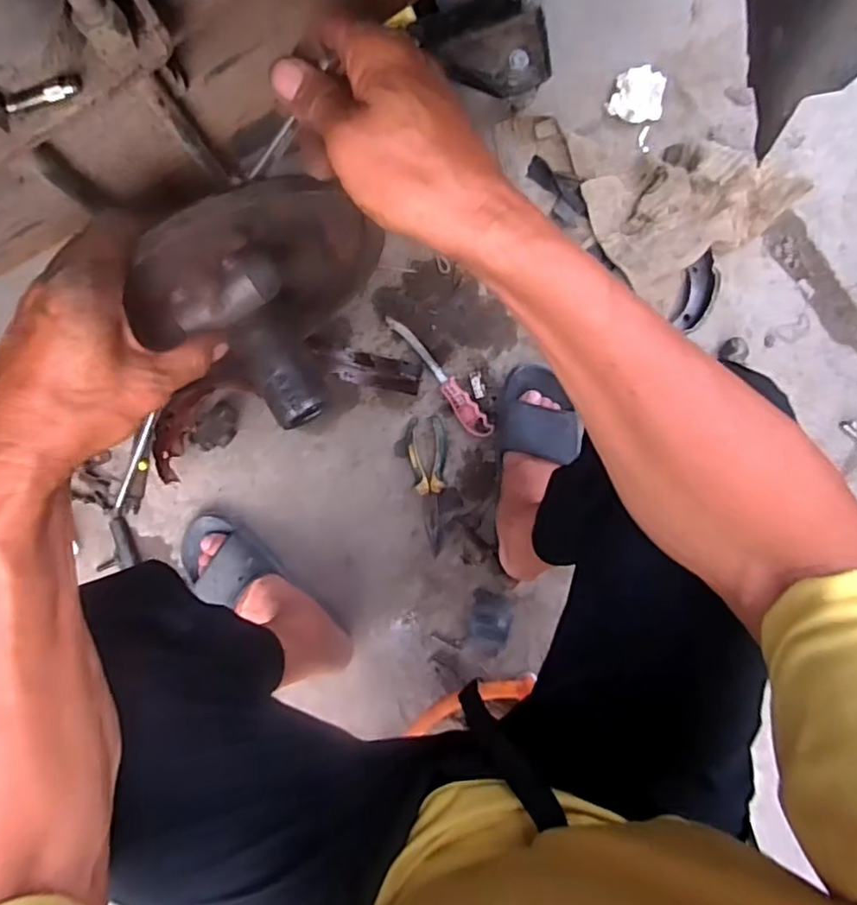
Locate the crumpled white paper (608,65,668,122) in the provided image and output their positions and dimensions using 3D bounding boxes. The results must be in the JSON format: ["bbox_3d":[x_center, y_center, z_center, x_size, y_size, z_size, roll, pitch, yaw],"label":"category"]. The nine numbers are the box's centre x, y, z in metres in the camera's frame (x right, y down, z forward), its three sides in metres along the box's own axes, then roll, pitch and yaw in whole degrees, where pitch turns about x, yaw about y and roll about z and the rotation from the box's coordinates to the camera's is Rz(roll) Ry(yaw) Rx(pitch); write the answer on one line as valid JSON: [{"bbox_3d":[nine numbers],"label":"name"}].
[{"bbox_3d":[0.296,-0.504,0.854,0.078,0.020,0.071,-2,89,-2],"label":"crumpled white paper"}]

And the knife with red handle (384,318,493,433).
[{"bbox_3d":[0.016,-0.105,0.847,0.031,0.016,0.210,-40,91,-2],"label":"knife with red handle"}]

